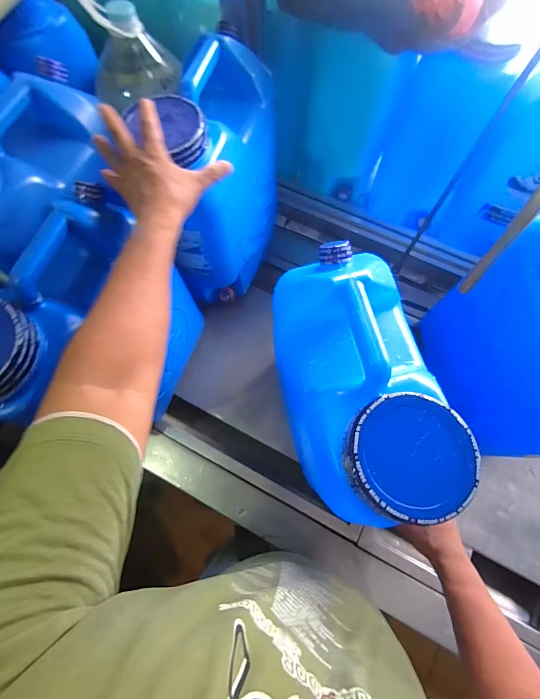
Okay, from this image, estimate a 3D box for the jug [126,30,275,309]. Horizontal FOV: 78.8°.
[{"bbox_3d":[-0.095,-0.297,0.639,0.171,0.393,0.322,29,75,18],"label":"jug"}]

